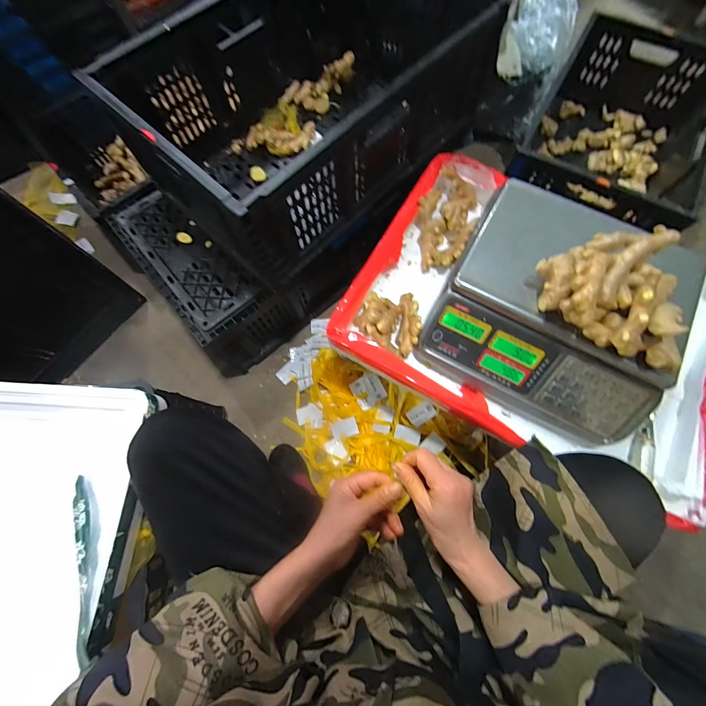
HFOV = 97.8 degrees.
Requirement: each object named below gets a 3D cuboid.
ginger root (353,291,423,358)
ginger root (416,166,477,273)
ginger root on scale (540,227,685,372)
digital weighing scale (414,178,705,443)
[{"bbox_3d":[0.059,-0.057,0.522,0.109,0.061,0.113,0,73,1],"label":"ginger root"},{"bbox_3d":[0.177,-0.253,0.596,0.104,0.052,0.210,14,73,5],"label":"ginger root"},{"bbox_3d":[0.351,-0.077,0.394,0.202,0.064,0.149,42,78,13],"label":"ginger root on scale"},{"bbox_3d":[0.314,-0.074,0.480,0.325,0.130,0.319,27,75,9],"label":"digital weighing scale"}]

